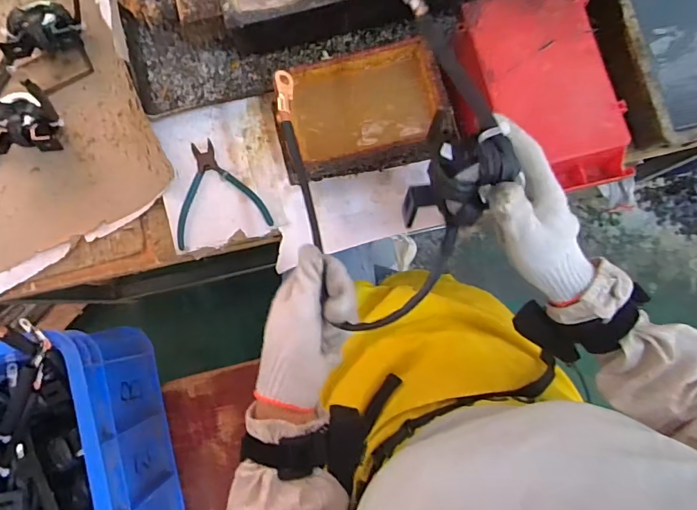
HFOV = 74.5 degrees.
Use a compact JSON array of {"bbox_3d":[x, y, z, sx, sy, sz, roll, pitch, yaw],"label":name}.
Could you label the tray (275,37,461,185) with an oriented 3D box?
[{"bbox_3d":[0.009,-0.181,0.594,0.202,0.066,0.137,-13,82,-1],"label":"tray"}]

